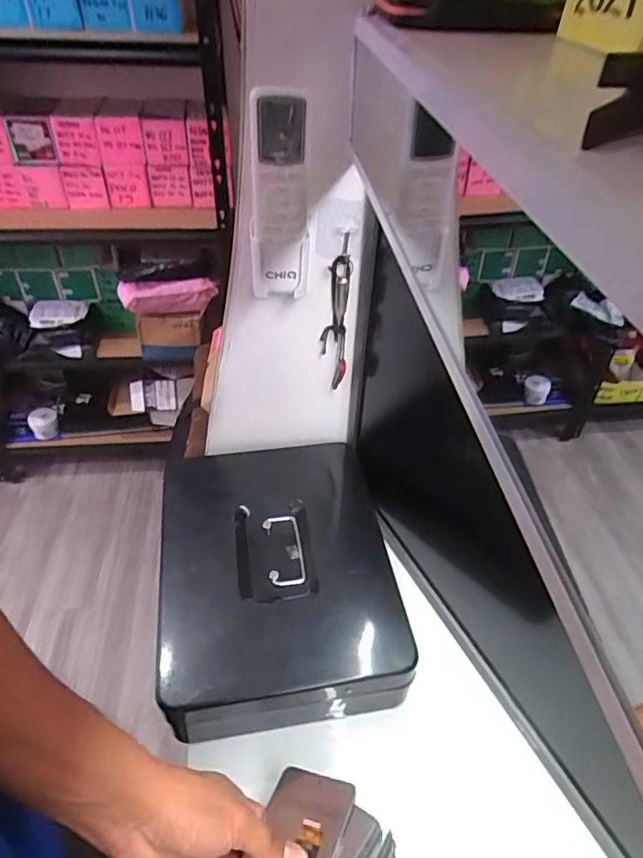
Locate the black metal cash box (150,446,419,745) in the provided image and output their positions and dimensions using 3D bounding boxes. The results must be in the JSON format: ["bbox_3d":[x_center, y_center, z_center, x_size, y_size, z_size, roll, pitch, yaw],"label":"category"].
[{"bbox_3d":[-0.046,0.165,0.591,0.238,0.077,0.278,-5,43,-9],"label":"black metal cash box"}]

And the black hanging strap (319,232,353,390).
[{"bbox_3d":[0.016,-0.117,0.587,0.029,0.173,0.008,9,43,6],"label":"black hanging strap"}]

